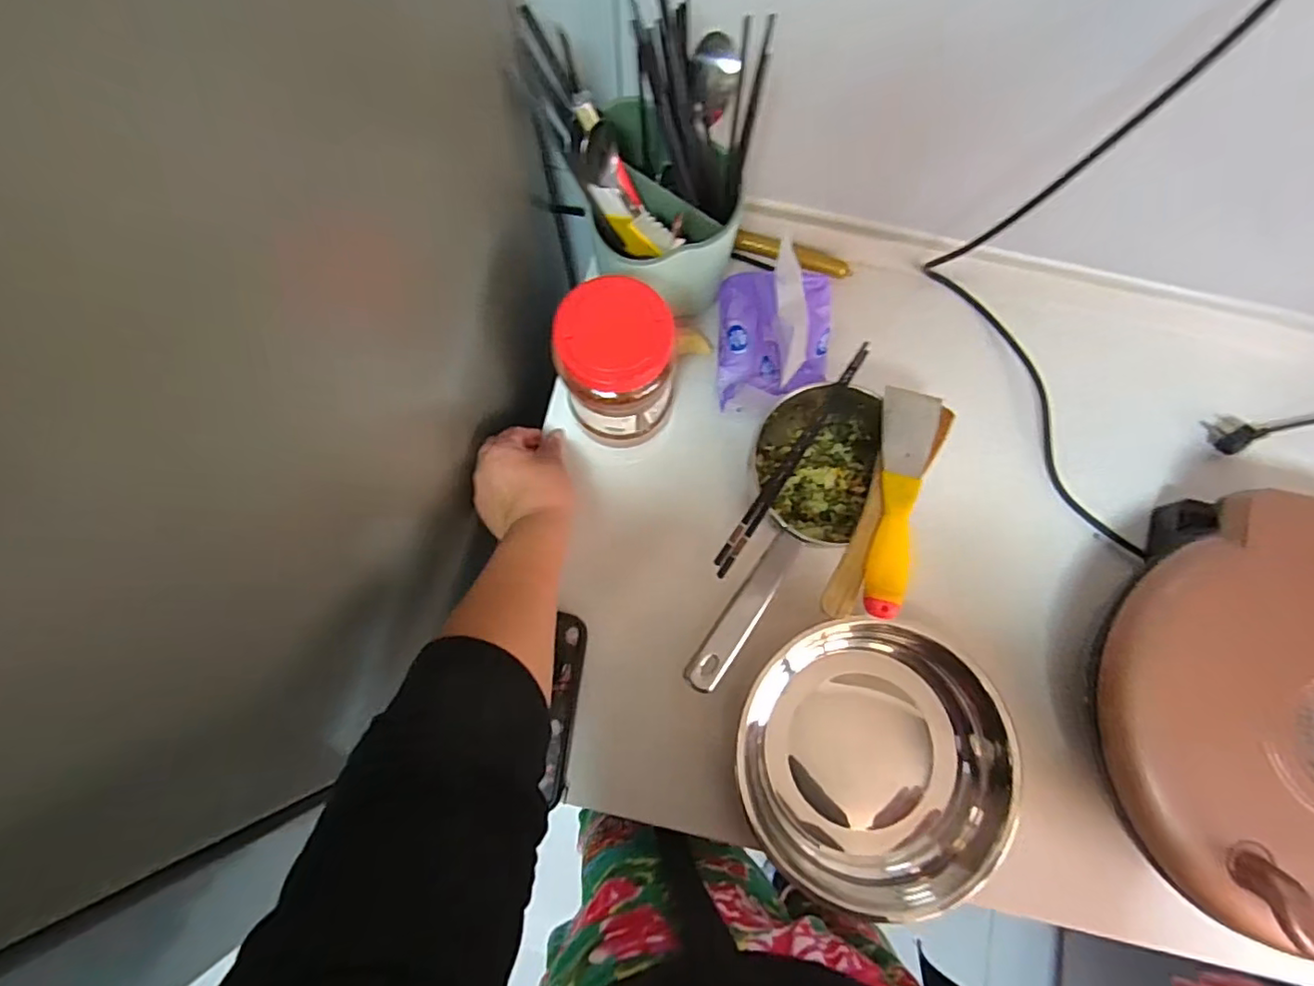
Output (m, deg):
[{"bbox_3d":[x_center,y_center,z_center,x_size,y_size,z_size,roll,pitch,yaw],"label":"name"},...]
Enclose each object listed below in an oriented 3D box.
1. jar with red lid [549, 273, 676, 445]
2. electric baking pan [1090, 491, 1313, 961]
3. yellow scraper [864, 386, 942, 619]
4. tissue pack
[{"bbox_3d":[-0.032,-0.101,0.519,0.091,0.171,0.079,3,78,0],"label":"jar with red lid"},{"bbox_3d":[0.509,0.178,0.486,0.316,0.124,0.337,18,78,3],"label":"electric baking pan"},{"bbox_3d":[0.194,0.002,0.495,0.044,0.025,0.195,18,78,3],"label":"yellow scraper"},{"bbox_3d":[0.115,-0.146,0.567,0.106,0.103,0.135,3,78,0],"label":"tissue pack"}]

